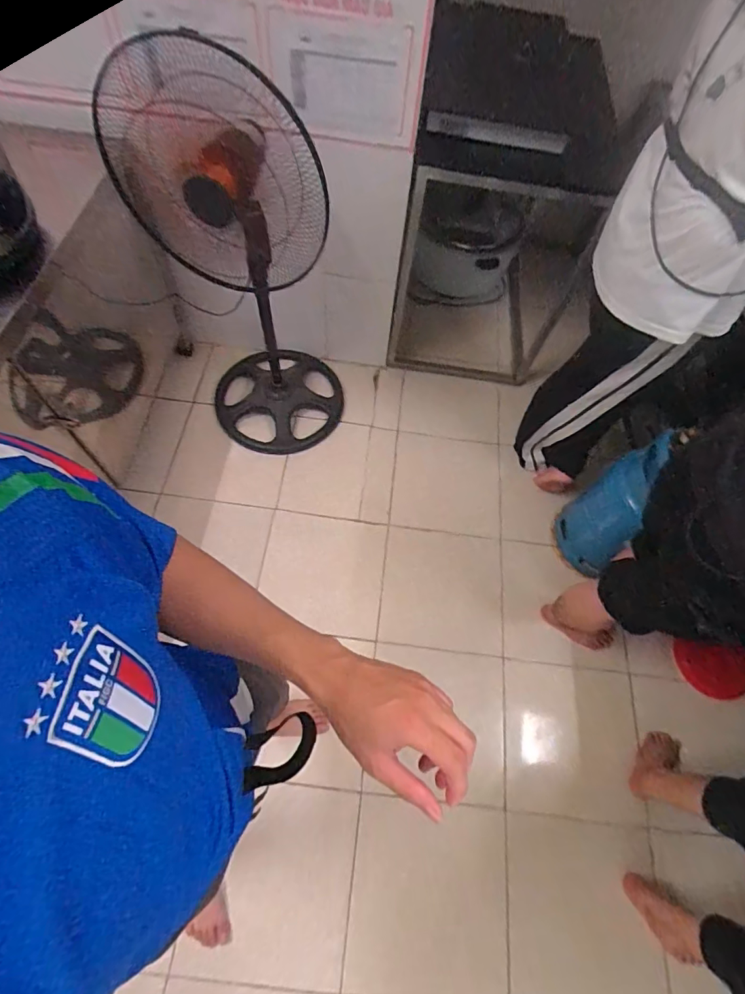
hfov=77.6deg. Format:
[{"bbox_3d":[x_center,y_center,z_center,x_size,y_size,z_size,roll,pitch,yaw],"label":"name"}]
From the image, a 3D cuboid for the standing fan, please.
[{"bbox_3d":[-0.352,-0.605,1.346,0.497,1.098,0.467,-14,65,-12],"label":"standing fan"}]

